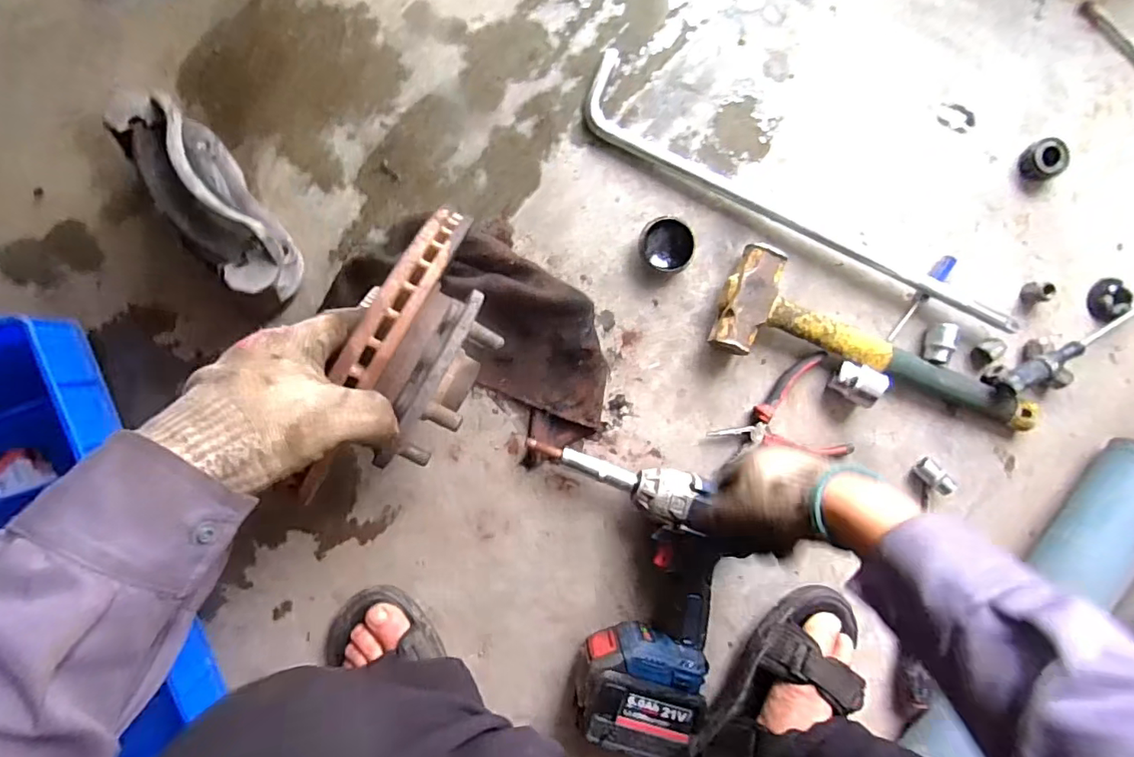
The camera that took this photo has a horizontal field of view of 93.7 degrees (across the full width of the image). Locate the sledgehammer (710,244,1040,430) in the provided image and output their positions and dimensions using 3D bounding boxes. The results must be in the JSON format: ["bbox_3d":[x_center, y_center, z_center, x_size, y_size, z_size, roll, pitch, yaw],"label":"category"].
[{"bbox_3d":[0.326,-0.025,0.555,0.362,0.043,0.109,20,91,-4],"label":"sledgehammer"}]

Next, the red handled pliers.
[{"bbox_3d":[0.223,0.047,0.557,0.134,0.025,0.110,-19,93,-2],"label":"red handled pliers"}]

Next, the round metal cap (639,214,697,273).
[{"bbox_3d":[0.103,-0.137,0.549,0.053,0.027,0.054,0,93,-3],"label":"round metal cap"}]

